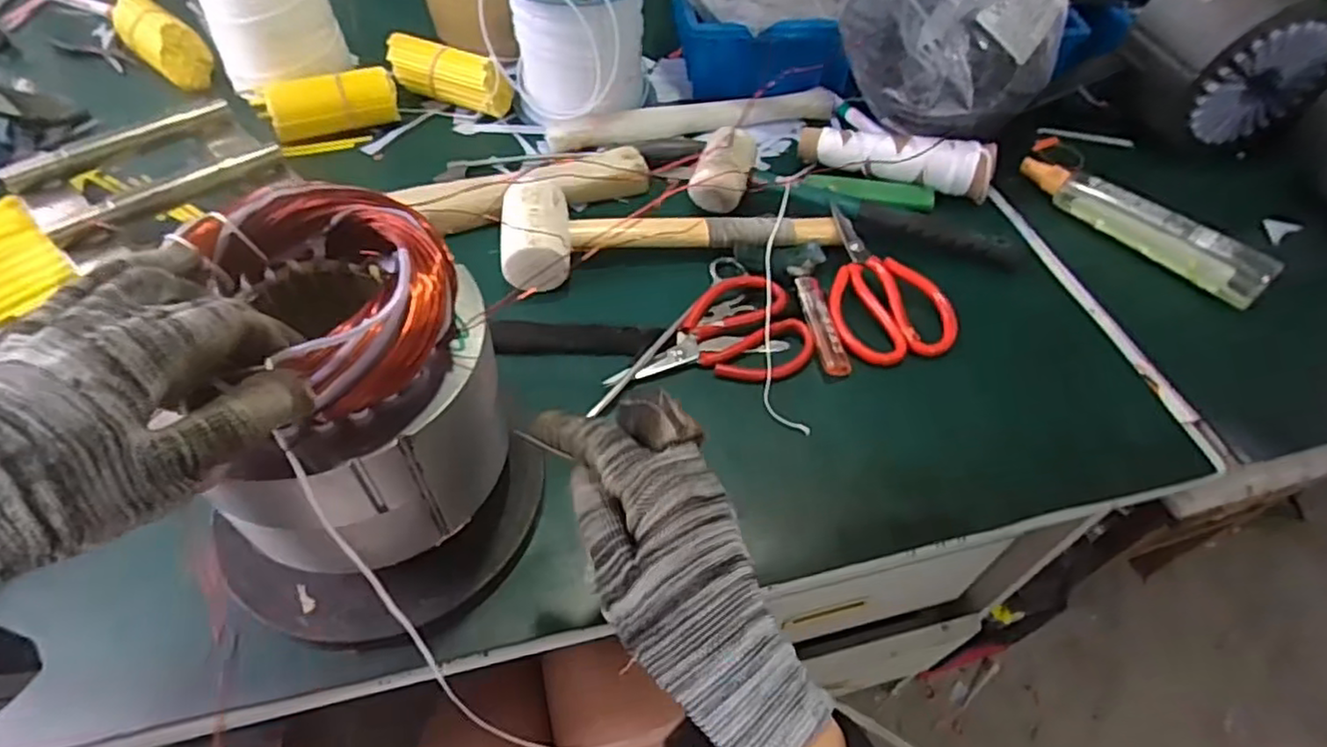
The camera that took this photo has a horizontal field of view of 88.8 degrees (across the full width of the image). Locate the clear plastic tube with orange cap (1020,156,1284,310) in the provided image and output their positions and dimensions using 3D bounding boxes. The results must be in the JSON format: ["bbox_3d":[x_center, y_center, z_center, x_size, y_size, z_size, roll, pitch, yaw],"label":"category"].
[{"bbox_3d":[0.422,-0.133,0.610,0.030,0.044,0.221,-32,60,-24],"label":"clear plastic tube with orange cap"}]

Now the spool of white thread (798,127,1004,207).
[{"bbox_3d":[0.216,-0.203,0.634,0.173,0.040,0.038,12,52,7],"label":"spool of white thread"}]

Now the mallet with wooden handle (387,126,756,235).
[{"bbox_3d":[-0.074,-0.175,0.600,0.309,0.043,0.078,-5,52,-6],"label":"mallet with wooden handle"}]

